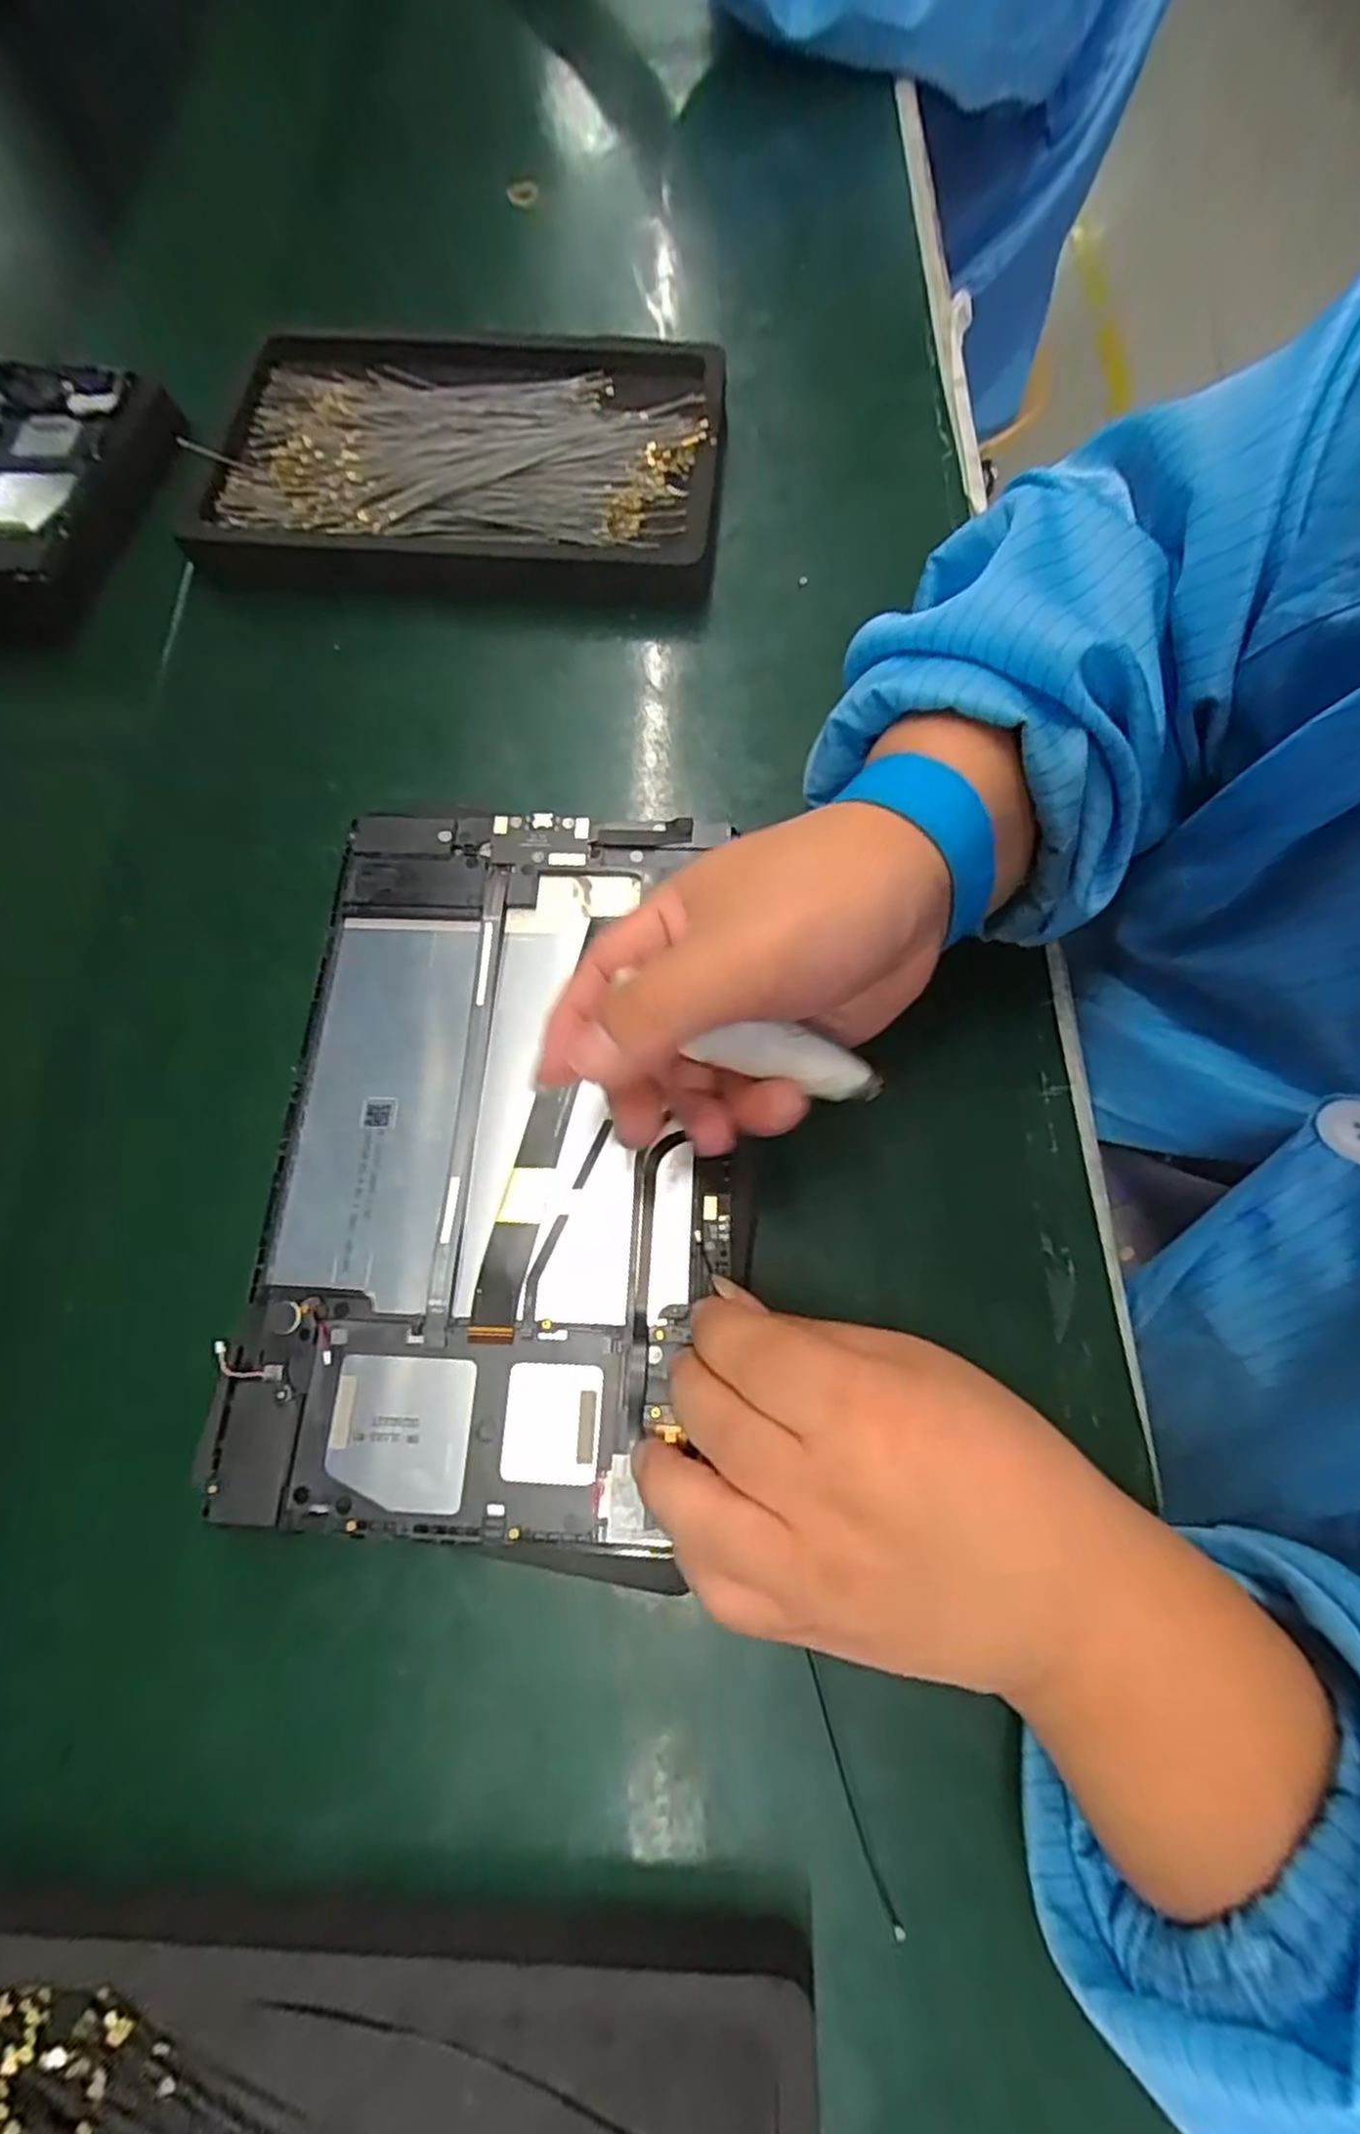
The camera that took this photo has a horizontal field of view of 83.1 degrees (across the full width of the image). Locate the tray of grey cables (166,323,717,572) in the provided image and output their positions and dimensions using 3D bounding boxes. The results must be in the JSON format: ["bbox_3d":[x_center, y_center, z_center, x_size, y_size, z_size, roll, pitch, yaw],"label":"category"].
[{"bbox_3d":[-0.106,-0.303,0.390,0.251,0.037,0.161,3,71,2],"label":"tray of grey cables"}]

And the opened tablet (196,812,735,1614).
[{"bbox_3d":[-0.059,0.022,0.253,0.147,0.014,0.238,4,69,2],"label":"opened tablet"}]

